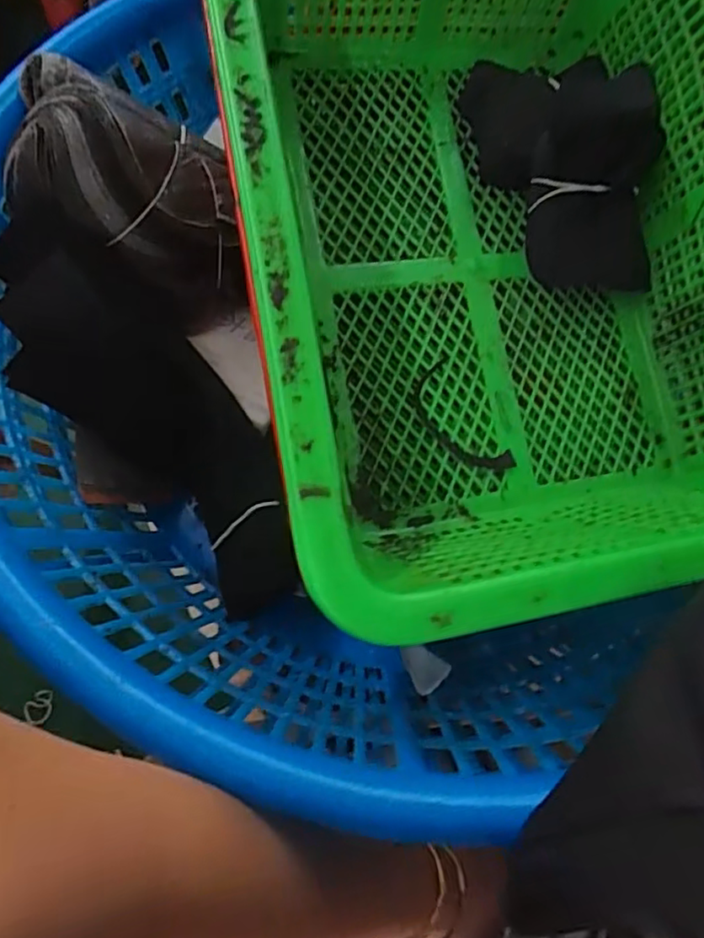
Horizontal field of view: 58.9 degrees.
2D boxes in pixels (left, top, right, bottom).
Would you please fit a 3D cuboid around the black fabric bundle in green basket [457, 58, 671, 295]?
[{"bbox_3d":[0.134,-0.195,0.378,0.085,0.076,0.160,-19,72,-9],"label":"black fabric bundle in green basket"}]

